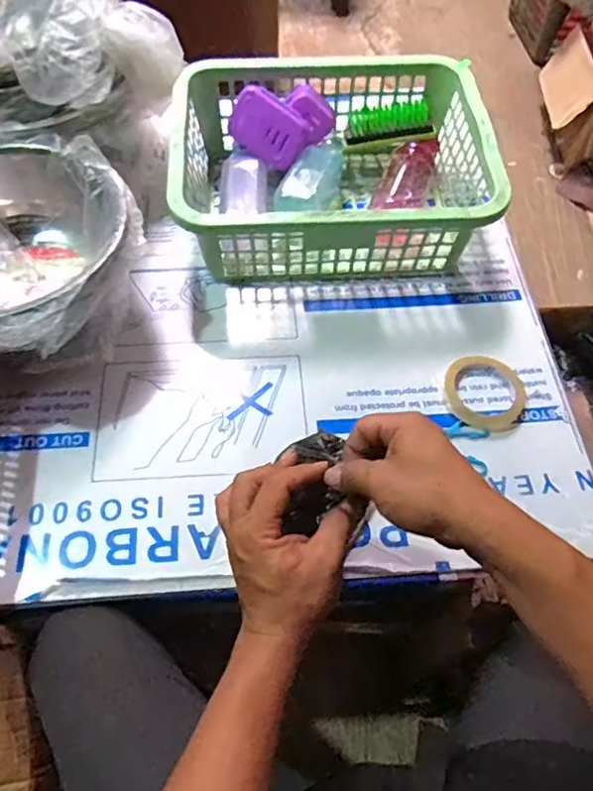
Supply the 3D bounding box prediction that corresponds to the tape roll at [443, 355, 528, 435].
[{"bbox_3d":[0.231,-0.005,0.690,0.101,0.014,0.099,1,62,-2],"label":"tape roll"}]

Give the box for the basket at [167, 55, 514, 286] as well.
[{"bbox_3d":[0.042,-0.302,0.762,0.393,0.149,0.288,-3,62,-4],"label":"basket"}]

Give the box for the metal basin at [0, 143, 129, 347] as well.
[{"bbox_3d":[-0.318,-0.162,0.636,0.256,0.128,0.254,1,62,-2],"label":"metal basin"}]

